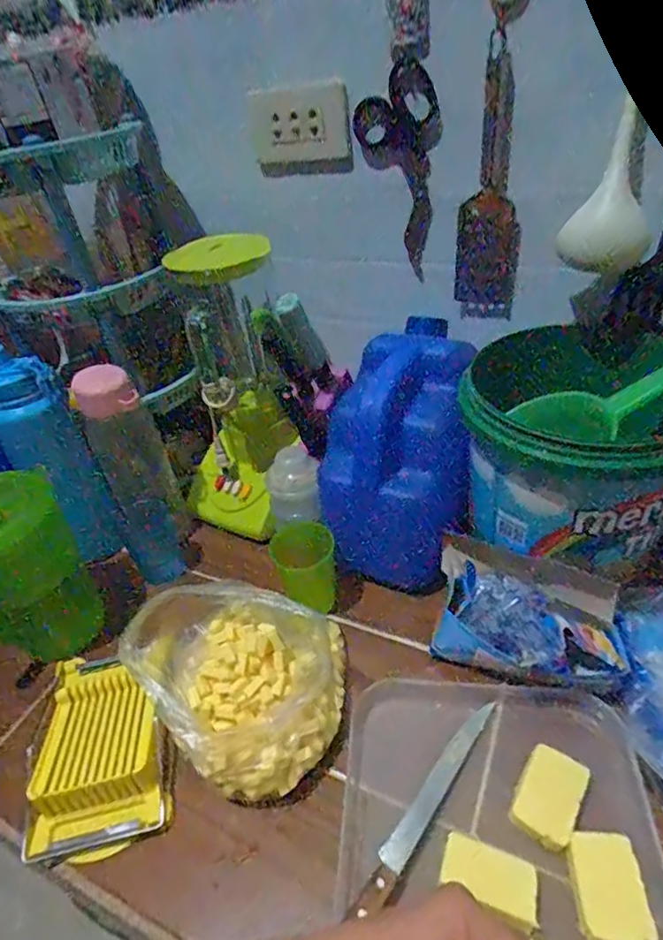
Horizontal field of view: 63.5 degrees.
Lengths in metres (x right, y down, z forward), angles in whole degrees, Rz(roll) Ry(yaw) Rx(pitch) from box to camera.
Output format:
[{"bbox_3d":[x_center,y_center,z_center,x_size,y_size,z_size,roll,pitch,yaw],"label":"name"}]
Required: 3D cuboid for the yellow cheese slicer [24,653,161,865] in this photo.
[{"bbox_3d":[-0.220,0.249,0.502,0.106,0.034,0.188,-15,38,-10],"label":"yellow cheese slicer"}]

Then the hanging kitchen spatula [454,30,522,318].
[{"bbox_3d":[0.161,-0.279,0.549,0.066,0.245,0.011,21,46,32],"label":"hanging kitchen spatula"}]

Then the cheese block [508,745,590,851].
[{"bbox_3d":[0.176,0.262,0.433,0.046,0.015,0.065,20,46,31],"label":"cheese block"}]

